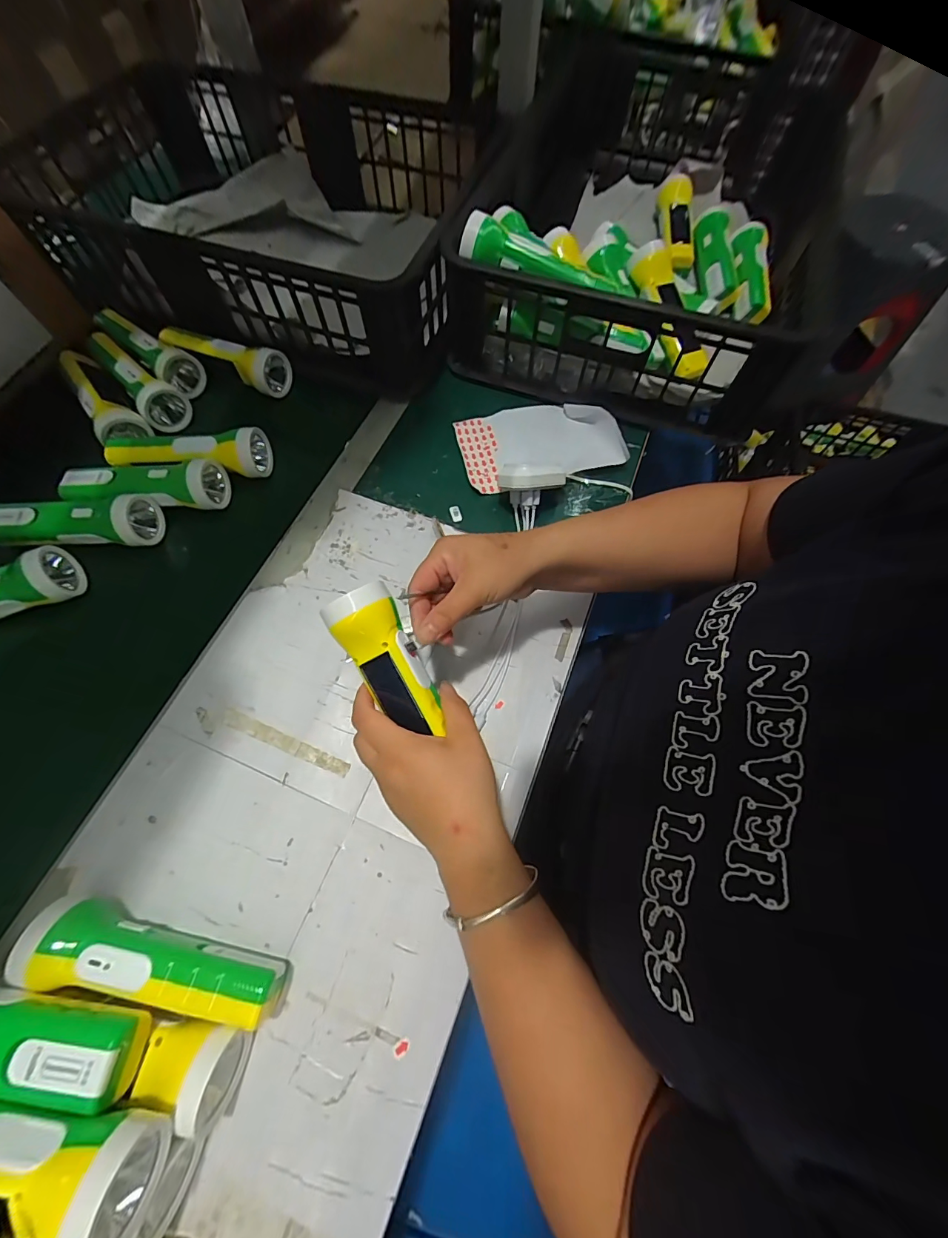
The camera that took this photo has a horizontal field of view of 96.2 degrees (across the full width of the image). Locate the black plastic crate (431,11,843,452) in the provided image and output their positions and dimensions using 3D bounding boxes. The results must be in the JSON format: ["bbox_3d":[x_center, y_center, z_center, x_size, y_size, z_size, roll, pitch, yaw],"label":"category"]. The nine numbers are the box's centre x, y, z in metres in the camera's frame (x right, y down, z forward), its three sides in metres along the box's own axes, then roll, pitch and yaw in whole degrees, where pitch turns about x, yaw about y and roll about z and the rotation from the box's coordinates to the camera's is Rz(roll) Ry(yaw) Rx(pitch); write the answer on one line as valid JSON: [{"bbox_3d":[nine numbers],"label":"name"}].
[{"bbox_3d":[0.246,-0.492,0.546,0.353,0.165,0.510,27,69,8],"label":"black plastic crate"}]

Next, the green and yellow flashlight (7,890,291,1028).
[{"bbox_3d":[-0.221,0.239,0.298,0.171,0.047,0.041,12,67,2],"label":"green and yellow flashlight"}]

